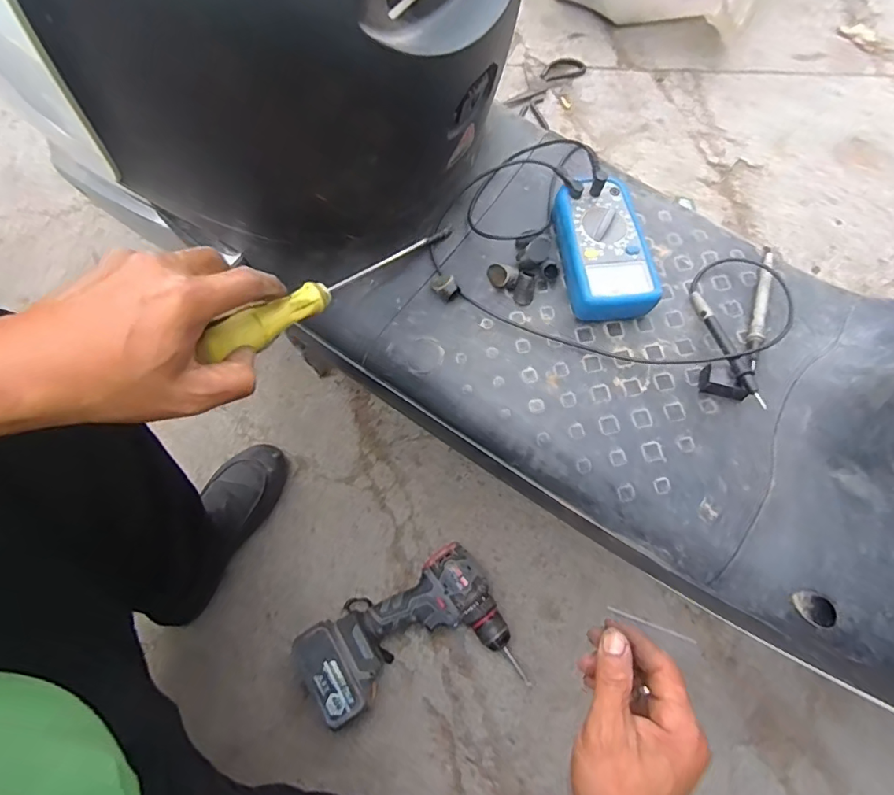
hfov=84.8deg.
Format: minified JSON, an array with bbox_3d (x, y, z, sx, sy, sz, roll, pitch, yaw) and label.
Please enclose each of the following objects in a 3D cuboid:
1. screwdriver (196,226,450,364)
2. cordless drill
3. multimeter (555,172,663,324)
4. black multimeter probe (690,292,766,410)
[{"bbox_3d":[-0.080,-0.088,0.381,0.020,0.021,0.243,38,51,14],"label":"screwdriver"},{"bbox_3d":[-0.048,0.317,0.631,0.248,0.082,0.164,-28,72,-8],"label":"cordless drill"},{"bbox_3d":[0.140,-0.132,0.445,0.073,0.039,0.128,-7,70,-1],"label":"multimeter"},{"bbox_3d":[0.233,-0.043,0.412,0.010,0.014,0.123,-10,56,-2],"label":"black multimeter probe"}]

